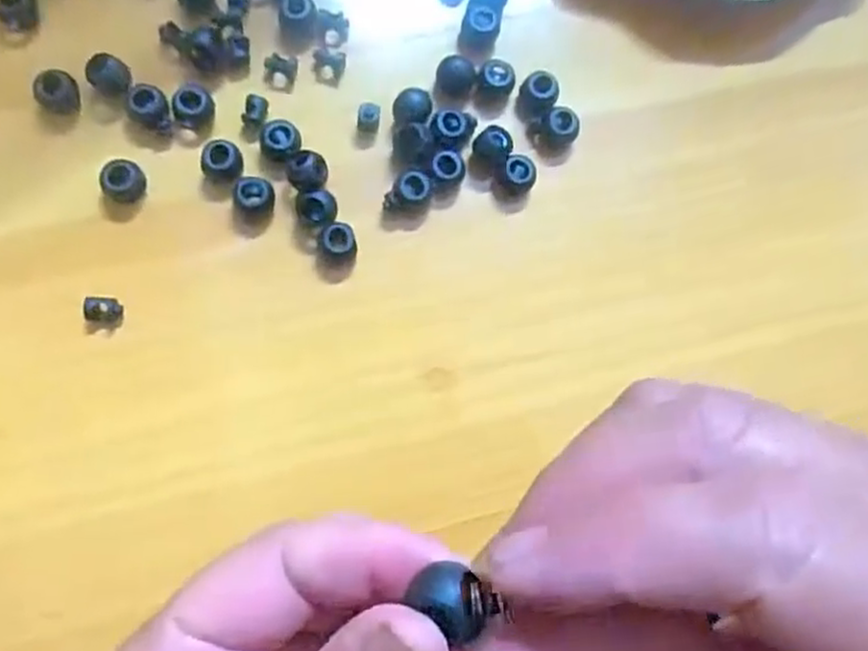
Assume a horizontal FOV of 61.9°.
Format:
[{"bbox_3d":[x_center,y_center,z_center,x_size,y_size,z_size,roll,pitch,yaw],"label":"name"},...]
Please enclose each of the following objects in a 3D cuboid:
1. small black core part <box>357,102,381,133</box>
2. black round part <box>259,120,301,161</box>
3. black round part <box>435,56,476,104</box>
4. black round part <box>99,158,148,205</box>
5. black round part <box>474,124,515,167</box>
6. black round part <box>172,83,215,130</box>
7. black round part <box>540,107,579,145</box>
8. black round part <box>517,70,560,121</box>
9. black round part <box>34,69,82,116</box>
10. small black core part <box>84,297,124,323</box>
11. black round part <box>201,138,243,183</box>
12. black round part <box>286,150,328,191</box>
[{"bbox_3d":[-0.026,-0.082,0.286,0.009,0.013,0.008,4,83,-7],"label":"small black core part"},{"bbox_3d":[-0.059,-0.071,0.280,0.014,0.009,0.015,1,84,-7],"label":"black round part"},{"bbox_3d":[0.009,-0.099,0.293,0.016,0.011,0.015,0,84,-7],"label":"black round part"},{"bbox_3d":[-0.116,-0.054,0.271,0.014,0.013,0.014,1,84,-7],"label":"black round part"},{"bbox_3d":[0.024,-0.071,0.290,0.015,0.014,0.012,43,81,-1],"label":"black round part"},{"bbox_3d":[-0.092,-0.084,0.278,0.016,0.011,0.014,-31,88,-9],"label":"black round part"},{"bbox_3d":[0.051,-0.081,0.295,0.014,0.014,0.013,1,84,-7],"label":"black round part"},{"bbox_3d":[0.042,-0.093,0.295,0.015,0.014,0.016,1,84,-7],"label":"black round part"},{"bbox_3d":[-0.142,-0.088,0.275,0.014,0.011,0.014,1,84,-7],"label":"black round part"},{"bbox_3d":[-0.120,-0.006,0.266,0.012,0.009,0.009,7,83,-6],"label":"small black core part"},{"bbox_3d":[-0.080,-0.062,0.276,0.015,0.010,0.016,1,84,-7],"label":"black round part"},{"bbox_3d":[-0.048,-0.058,0.278,0.015,0.012,0.014,1,84,-7],"label":"black round part"}]

